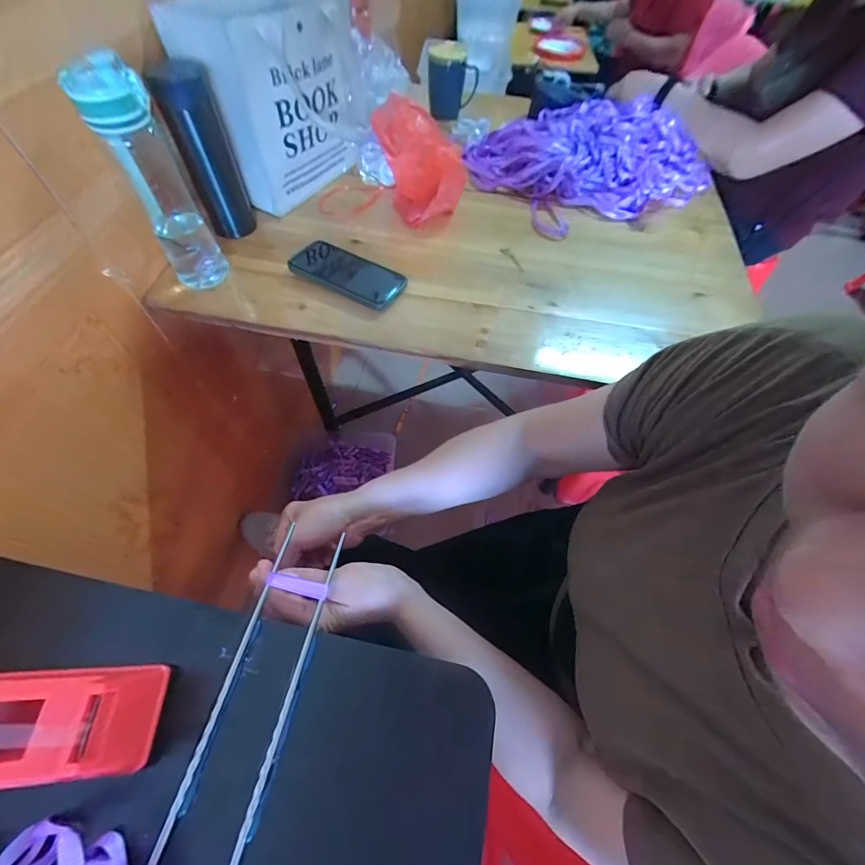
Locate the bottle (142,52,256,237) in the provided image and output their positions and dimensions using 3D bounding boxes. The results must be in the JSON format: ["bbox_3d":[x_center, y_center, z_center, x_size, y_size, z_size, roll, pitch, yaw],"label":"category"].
[{"bbox_3d":[-0.320,-0.394,0.548,0.071,0.187,0.077,-22,63,-15],"label":"bottle"}]

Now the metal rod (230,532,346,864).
[{"bbox_3d":[-0.105,0.192,0.291,0.007,0.004,0.213,12,59,3],"label":"metal rod"}]

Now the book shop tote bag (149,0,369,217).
[{"bbox_3d":[-0.246,-0.521,0.603,0.194,0.232,0.242,29,62,13],"label":"book shop tote bag"}]

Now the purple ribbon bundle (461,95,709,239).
[{"bbox_3d":[0.281,-0.521,0.709,0.364,0.096,0.321,-27,64,-18],"label":"purple ribbon bundle"}]

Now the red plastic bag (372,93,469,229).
[{"bbox_3d":[-0.025,-0.420,0.597,0.142,0.149,0.068,40,65,19],"label":"red plastic bag"}]

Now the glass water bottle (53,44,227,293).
[{"bbox_3d":[-0.328,-0.293,0.460,0.071,0.226,0.066,-27,64,-18],"label":"glass water bottle"}]

